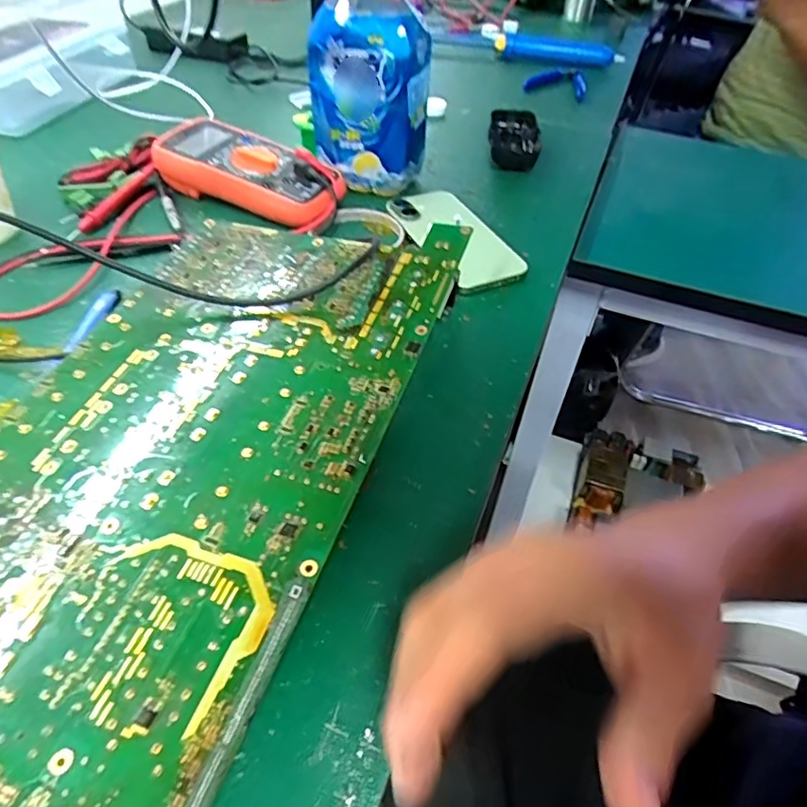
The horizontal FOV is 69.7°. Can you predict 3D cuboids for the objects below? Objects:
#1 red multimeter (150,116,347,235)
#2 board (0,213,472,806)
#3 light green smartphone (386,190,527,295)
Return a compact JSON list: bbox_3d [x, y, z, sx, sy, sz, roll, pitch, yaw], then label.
[{"bbox_3d":[-0.136,-0.213,0.537,0.183,0.041,0.082,23,49,17],"label":"red multimeter"},{"bbox_3d":[-0.109,0.012,0.315,0.196,0.063,0.349,17,47,9],"label":"board"},{"bbox_3d":[0.045,-0.143,0.503,0.068,0.012,0.141,-18,51,-20],"label":"light green smartphone"}]

